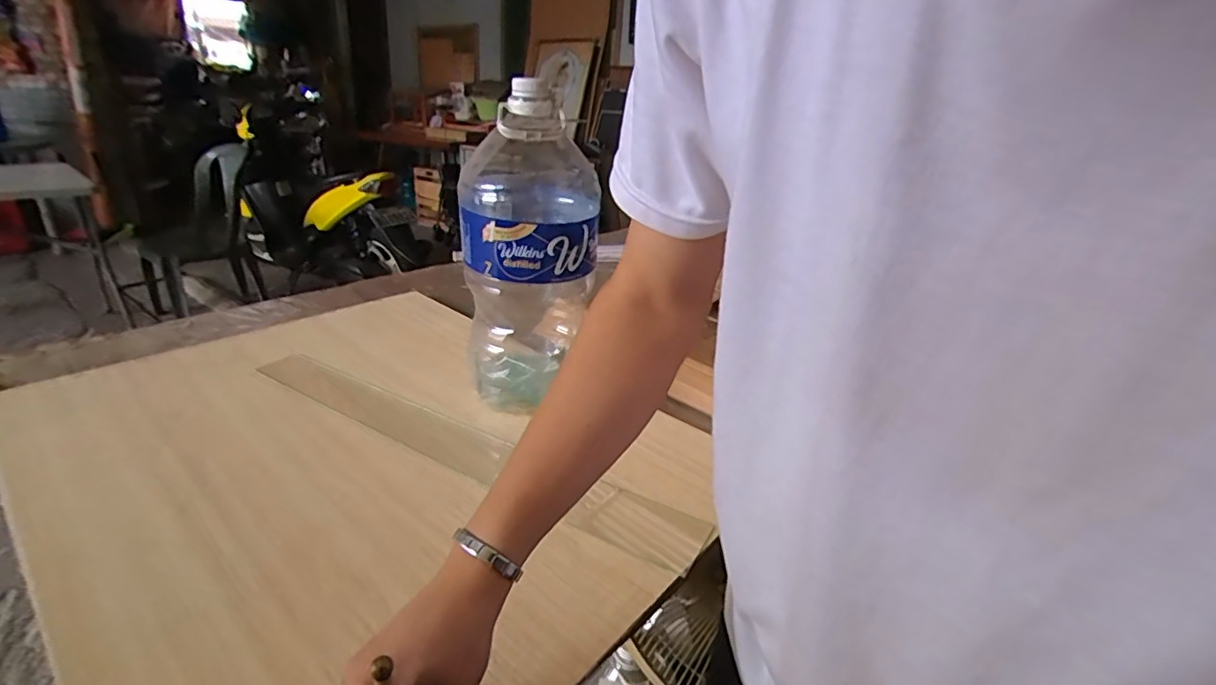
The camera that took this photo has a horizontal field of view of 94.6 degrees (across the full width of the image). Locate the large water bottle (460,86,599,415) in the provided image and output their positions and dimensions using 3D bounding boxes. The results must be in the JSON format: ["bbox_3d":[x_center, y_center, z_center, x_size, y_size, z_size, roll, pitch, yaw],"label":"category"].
[{"bbox_3d":[-0.098,-0.103,0.695,0.151,0.383,0.157,1,24,-8],"label":"large water bottle"}]

